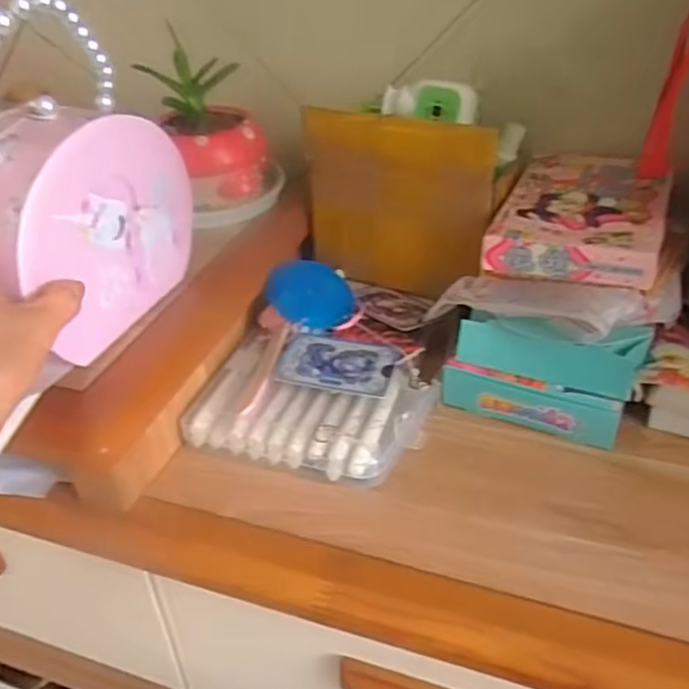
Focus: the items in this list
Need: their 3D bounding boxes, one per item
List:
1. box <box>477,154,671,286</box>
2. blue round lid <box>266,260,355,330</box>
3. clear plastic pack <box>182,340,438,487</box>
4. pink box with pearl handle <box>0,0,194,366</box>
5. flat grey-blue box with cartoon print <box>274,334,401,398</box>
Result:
[{"bbox_3d":[0.198,-0.107,0.572,0.126,0.036,0.169,14,39,22],"label":"box"},{"bbox_3d":[-0.029,-0.046,0.603,0.076,0.007,0.068,13,54,-14],"label":"blue round lid"},{"bbox_3d":[-0.025,0.052,0.544,0.169,0.028,0.108,10,38,18],"label":"clear plastic pack"},{"bbox_3d":[-0.188,-0.113,0.462,0.064,0.209,0.170,11,38,19],"label":"pink box with pearl handle"},{"bbox_3d":[-0.005,0.016,0.547,0.088,0.011,0.060,5,37,12],"label":"flat grey-blue box with cartoon print"}]

